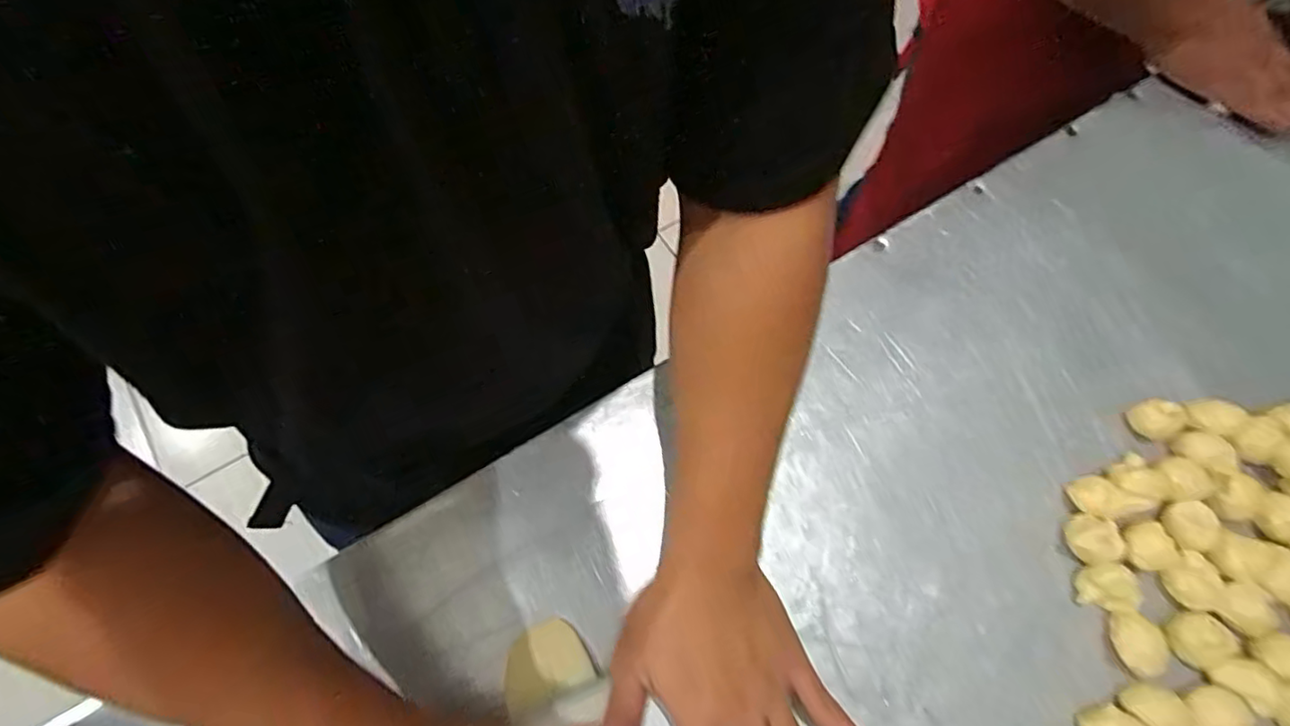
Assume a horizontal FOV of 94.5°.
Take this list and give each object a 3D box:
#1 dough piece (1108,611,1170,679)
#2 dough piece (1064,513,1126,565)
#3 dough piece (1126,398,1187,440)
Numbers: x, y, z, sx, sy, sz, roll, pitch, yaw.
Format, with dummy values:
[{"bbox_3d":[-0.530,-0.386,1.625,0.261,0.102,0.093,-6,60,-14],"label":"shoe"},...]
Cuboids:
[{"bbox_3d":[0.305,0.174,0.370,0.023,0.017,0.036,2,68,0],"label":"dough piece"},{"bbox_3d":[0.293,0.115,0.390,0.023,0.024,0.031,-3,68,-2],"label":"dough piece"},{"bbox_3d":[0.360,0.039,0.419,0.021,0.027,0.026,-12,69,-6],"label":"dough piece"}]

